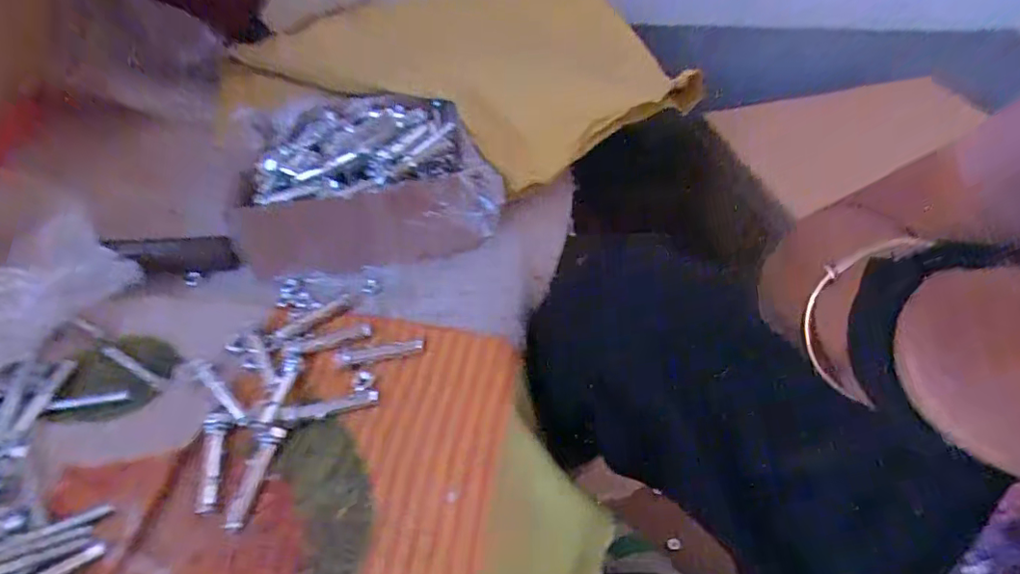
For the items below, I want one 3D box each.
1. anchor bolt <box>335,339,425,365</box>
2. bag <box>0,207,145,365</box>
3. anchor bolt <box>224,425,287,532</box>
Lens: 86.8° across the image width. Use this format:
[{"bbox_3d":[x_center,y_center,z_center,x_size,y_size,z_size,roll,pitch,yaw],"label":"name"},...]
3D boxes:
[{"bbox_3d":[-0.086,0.043,0.358,0.056,0.005,0.011,-5,49,-11],"label":"anchor bolt"},{"bbox_3d":[-0.299,0.009,0.333,0.031,0.072,0.114,28,53,23],"label":"bag"},{"bbox_3d":[-0.142,0.105,0.300,0.011,0.008,0.057,10,48,3],"label":"anchor bolt"}]

